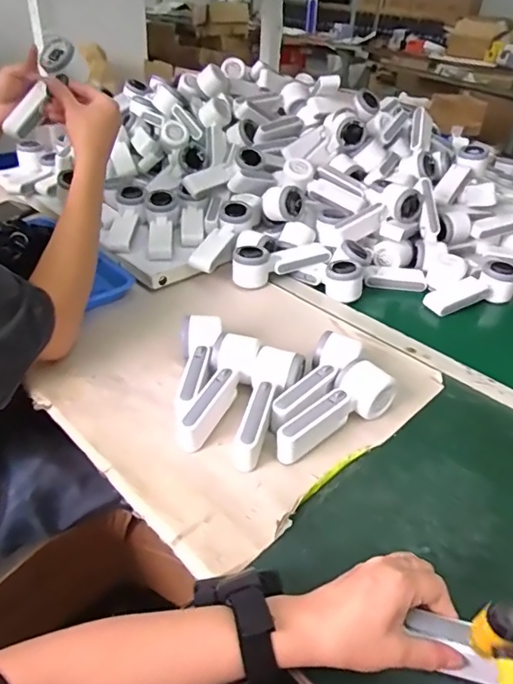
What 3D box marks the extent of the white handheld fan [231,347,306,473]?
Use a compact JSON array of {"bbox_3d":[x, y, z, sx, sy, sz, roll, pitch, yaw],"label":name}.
[{"bbox_3d":[0.012,0.072,0.569,0.057,0.049,0.155,11,36,10],"label":"white handheld fan"}]

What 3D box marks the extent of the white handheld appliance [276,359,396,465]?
[{"bbox_3d":[0.089,0.080,0.562,0.058,0.052,0.158,30,43,32],"label":"white handheld appliance"}]

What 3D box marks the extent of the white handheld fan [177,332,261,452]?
[{"bbox_3d":[-0.046,0.053,0.586,0.054,0.051,0.152,17,54,17],"label":"white handheld fan"}]

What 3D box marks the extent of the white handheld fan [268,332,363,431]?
[{"bbox_3d":[0.066,0.050,0.600,0.045,0.054,0.157,25,40,27],"label":"white handheld fan"}]

